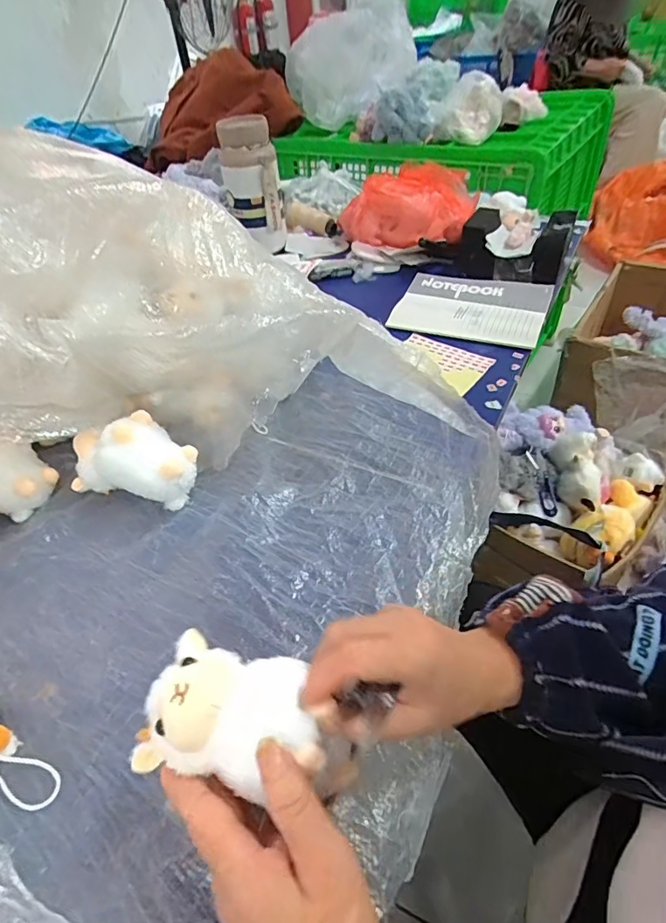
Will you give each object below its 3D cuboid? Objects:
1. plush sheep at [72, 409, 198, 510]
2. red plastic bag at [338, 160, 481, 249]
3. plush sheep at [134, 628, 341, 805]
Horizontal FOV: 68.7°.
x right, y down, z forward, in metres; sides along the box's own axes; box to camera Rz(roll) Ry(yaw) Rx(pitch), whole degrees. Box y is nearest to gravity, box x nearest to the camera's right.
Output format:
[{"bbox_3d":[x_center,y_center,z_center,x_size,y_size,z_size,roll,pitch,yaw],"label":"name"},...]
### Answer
[{"bbox_3d":[-0.185,0.001,0.457,0.118,0.081,0.061,8,46,14],"label":"plush sheep"},{"bbox_3d":[0.116,-0.433,0.840,0.234,0.110,0.133,11,46,17],"label":"red plastic bag"},{"bbox_3d":[-0.052,0.139,0.267,0.093,0.060,0.069,30,28,-13],"label":"plush sheep"}]

